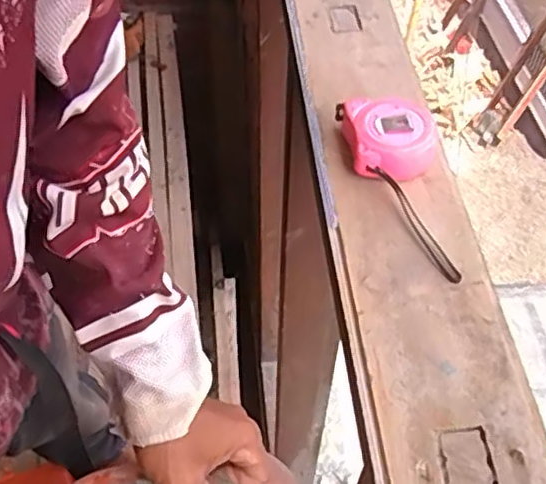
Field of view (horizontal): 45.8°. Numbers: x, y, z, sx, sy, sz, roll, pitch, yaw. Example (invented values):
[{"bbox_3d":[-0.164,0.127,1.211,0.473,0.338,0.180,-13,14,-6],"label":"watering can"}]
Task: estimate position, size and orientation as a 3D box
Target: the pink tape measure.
[{"bbox_3d":[0.122,-0.058,0.593,0.081,0.040,0.208,-8,53,-6],"label":"pink tape measure"}]

